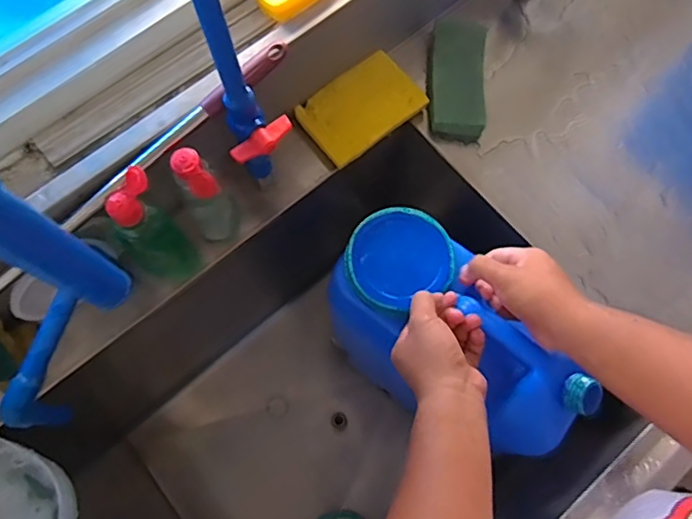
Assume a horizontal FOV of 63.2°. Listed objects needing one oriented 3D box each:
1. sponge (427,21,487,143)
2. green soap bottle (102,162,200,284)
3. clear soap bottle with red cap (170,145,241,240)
[{"bbox_3d":[0.142,-0.236,0.725,0.068,0.034,0.160,2,72,-1],"label":"sponge"},{"bbox_3d":[-0.204,-0.025,0.597,0.067,0.168,0.049,-41,78,-13],"label":"green soap bottle"},{"bbox_3d":[-0.149,-0.062,0.612,0.048,0.164,0.049,0,73,-1],"label":"clear soap bottle with red cap"}]

